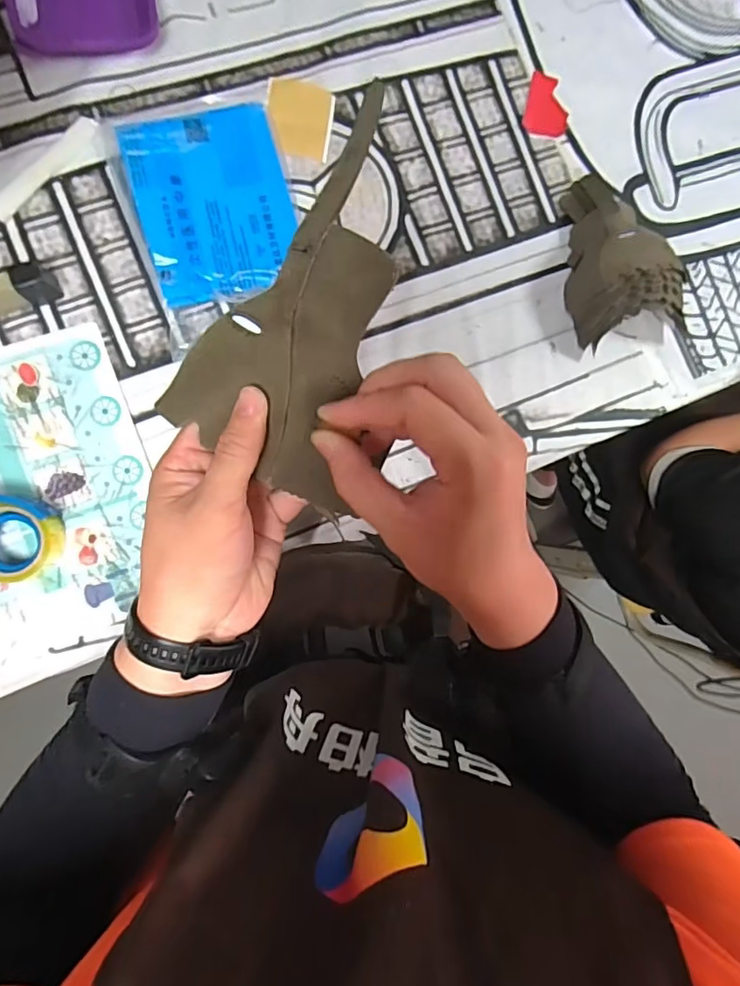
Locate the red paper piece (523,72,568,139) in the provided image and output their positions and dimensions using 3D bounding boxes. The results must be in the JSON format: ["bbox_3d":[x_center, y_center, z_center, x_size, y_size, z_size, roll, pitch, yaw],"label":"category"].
[{"bbox_3d":[0.287,-0.620,0.875,0.072,0.004,0.100,14,86,-7],"label":"red paper piece"}]

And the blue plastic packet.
[{"bbox_3d":[-0.216,-0.406,0.779,0.211,0.037,0.264,-16,89,-8],"label":"blue plastic packet"}]

